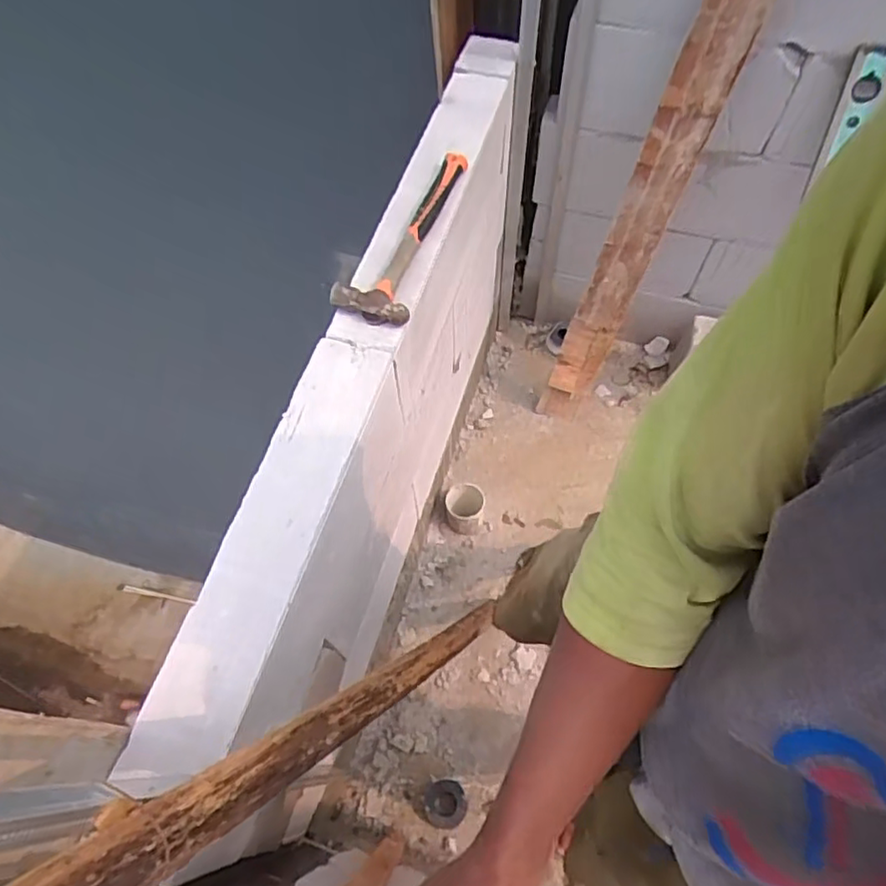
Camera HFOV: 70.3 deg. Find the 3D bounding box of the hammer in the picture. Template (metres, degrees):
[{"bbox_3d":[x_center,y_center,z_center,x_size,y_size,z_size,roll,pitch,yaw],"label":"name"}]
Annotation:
[{"bbox_3d":[-0.040,-0.299,0.885,0.102,0.033,0.322,20,64,12],"label":"hammer"}]

